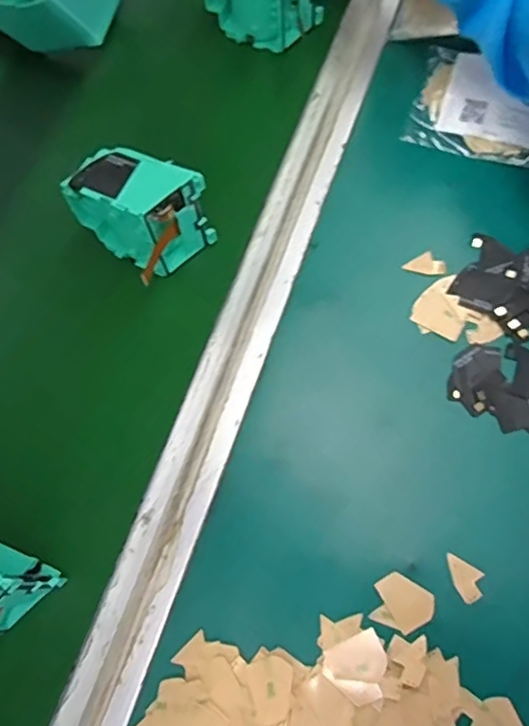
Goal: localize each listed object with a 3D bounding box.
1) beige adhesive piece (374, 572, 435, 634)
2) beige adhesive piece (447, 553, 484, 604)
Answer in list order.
[{"bbox_3d":[0.077,0.127,0.324,0.023,0.004,0.029,-29,67,-10],"label":"beige adhesive piece"},{"bbox_3d":[0.108,0.117,0.325,0.023,0.004,0.018,30,74,13],"label":"beige adhesive piece"}]

